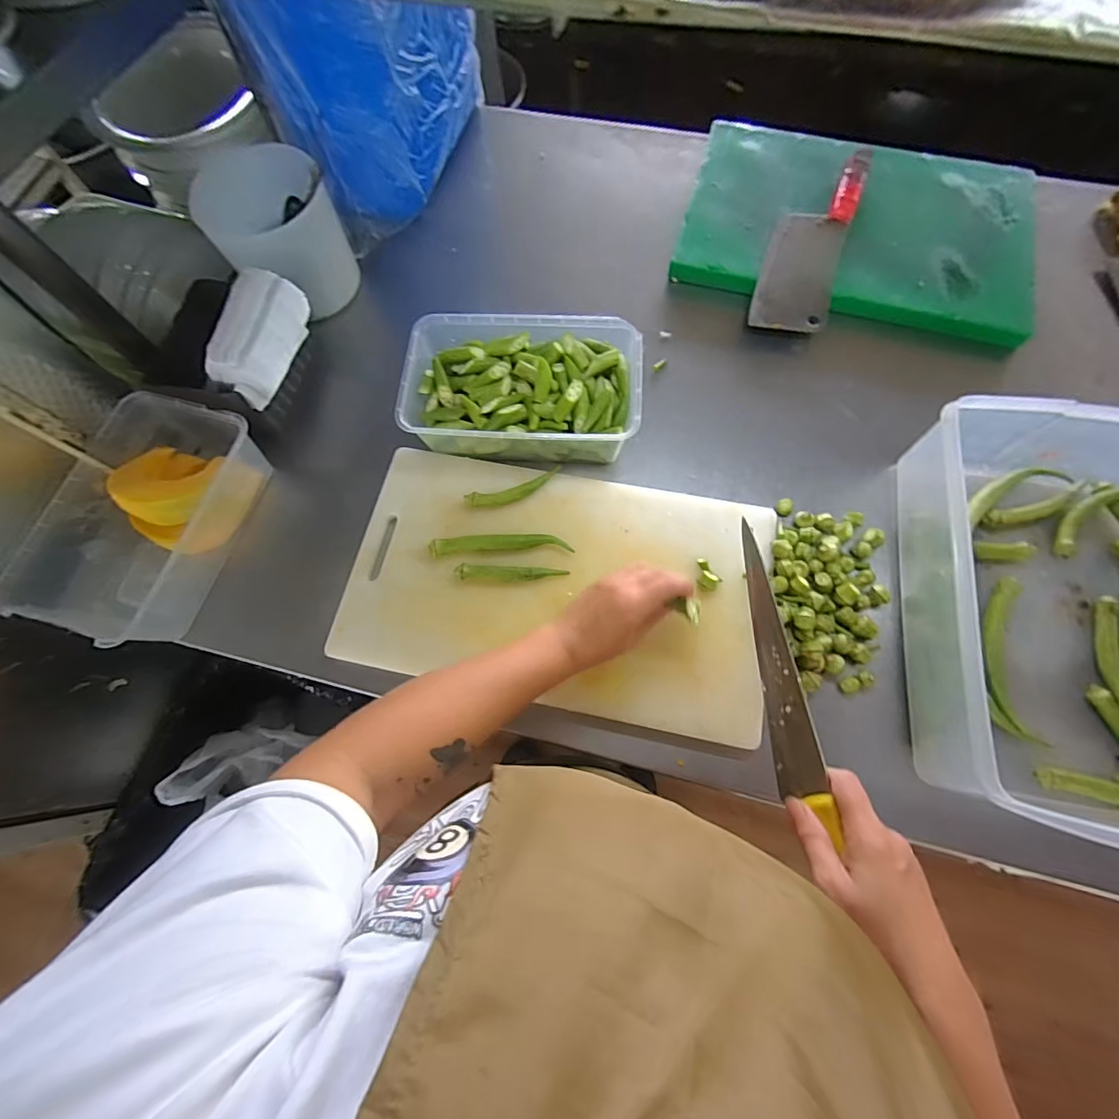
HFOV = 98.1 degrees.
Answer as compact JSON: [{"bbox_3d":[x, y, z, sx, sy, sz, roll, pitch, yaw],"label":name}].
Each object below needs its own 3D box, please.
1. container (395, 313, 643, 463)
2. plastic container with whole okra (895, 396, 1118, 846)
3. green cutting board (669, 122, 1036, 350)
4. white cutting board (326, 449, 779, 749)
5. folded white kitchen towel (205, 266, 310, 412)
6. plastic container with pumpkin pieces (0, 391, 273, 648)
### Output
[{"bbox_3d":[-0.040,-0.191,0.548,0.250,0.066,0.152,2,72,2],"label":"container"},{"bbox_3d":[0.474,0.042,0.442,0.282,0.113,0.370,6,72,4],"label":"plastic container with whole okra"},{"bbox_3d":[0.398,-0.454,0.656,0.437,0.033,0.312,15,73,6],"label":"green cutting board"},{"bbox_3d":[-0.003,0.020,0.501,0.423,0.022,0.245,11,73,6],"label":"white cutting board"},{"bbox_3d":[-0.329,-0.242,0.534,0.051,0.065,0.144,8,71,5],"label":"folded white kitchen towel"},{"bbox_3d":[-0.428,-0.042,0.511,0.155,0.082,0.247,16,73,7],"label":"plastic container with pumpkin pieces"}]

